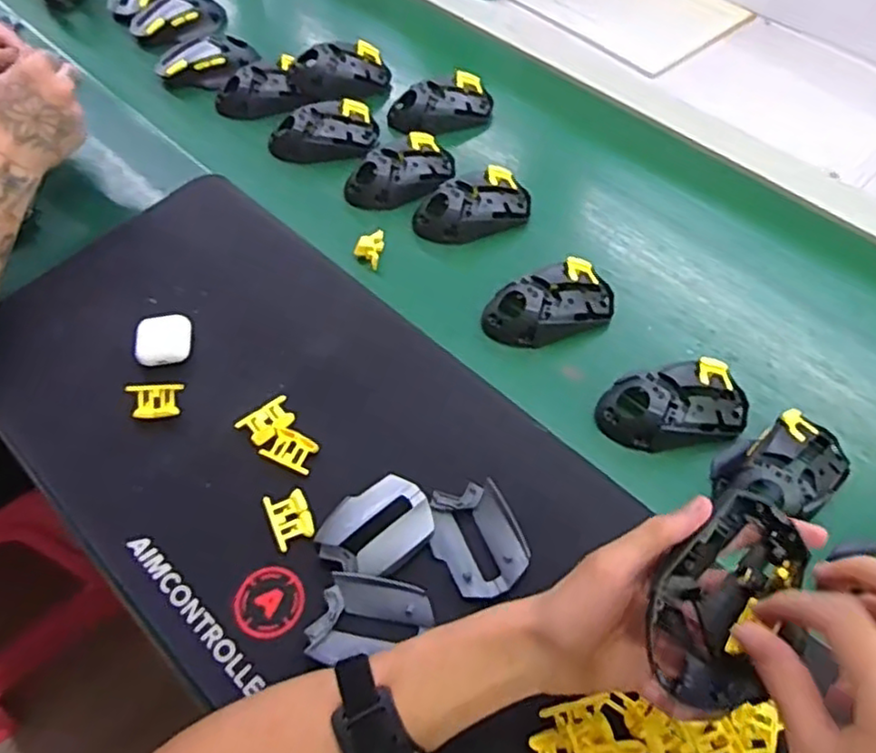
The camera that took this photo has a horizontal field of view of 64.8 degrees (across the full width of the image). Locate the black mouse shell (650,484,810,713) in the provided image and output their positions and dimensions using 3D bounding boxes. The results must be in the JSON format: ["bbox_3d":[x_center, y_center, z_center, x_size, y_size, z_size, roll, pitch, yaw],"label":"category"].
[{"bbox_3d":[0.147,0.115,0.358,0.061,0.042,0.109,28,60,19],"label":"black mouse shell"}]

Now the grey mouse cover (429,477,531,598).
[{"bbox_3d":[0.028,0.114,0.486,0.058,0.016,0.078,-23,58,-14],"label":"grey mouse cover"}]

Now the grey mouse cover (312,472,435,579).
[{"bbox_3d":[-0.043,0.107,0.490,0.077,0.021,0.057,-33,61,-21],"label":"grey mouse cover"}]

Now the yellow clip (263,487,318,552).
[{"bbox_3d":[-0.107,0.104,0.505,0.030,0.012,0.040,-22,57,-14],"label":"yellow clip"}]

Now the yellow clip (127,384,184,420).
[{"bbox_3d":[-0.229,0.019,0.559,0.040,0.012,0.027,-8,55,-5],"label":"yellow clip"}]

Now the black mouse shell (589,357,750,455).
[{"bbox_3d":[0.187,0.021,0.546,0.117,0.034,0.063,-11,59,-7],"label":"black mouse shell"}]

